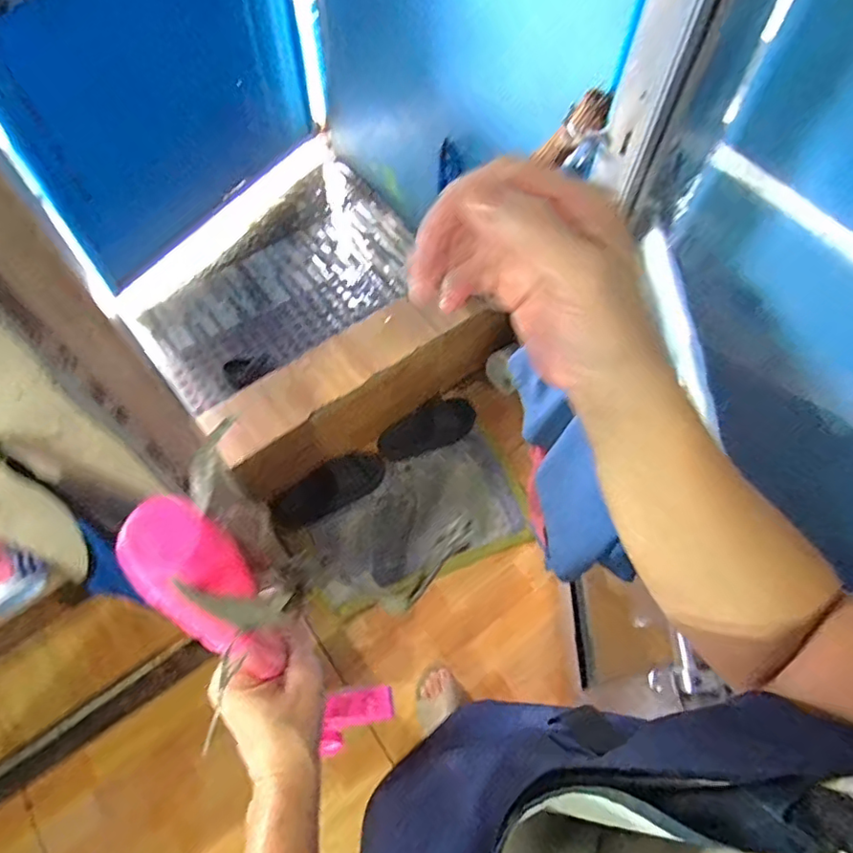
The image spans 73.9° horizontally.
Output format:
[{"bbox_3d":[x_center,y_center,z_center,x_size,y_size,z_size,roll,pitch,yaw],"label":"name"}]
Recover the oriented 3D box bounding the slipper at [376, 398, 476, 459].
[{"bbox_3d":[-0.003,0.003,1.502,0.272,0.065,0.120,-18,64,-11],"label":"slipper"}]

